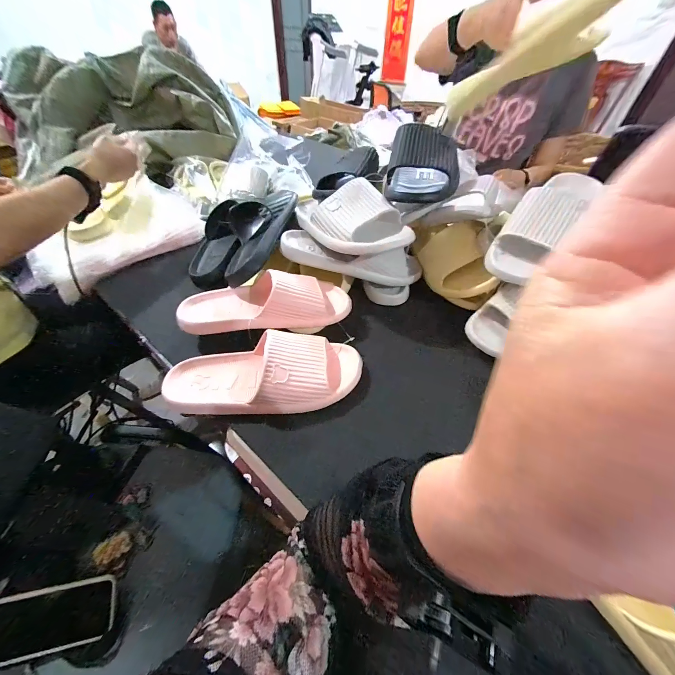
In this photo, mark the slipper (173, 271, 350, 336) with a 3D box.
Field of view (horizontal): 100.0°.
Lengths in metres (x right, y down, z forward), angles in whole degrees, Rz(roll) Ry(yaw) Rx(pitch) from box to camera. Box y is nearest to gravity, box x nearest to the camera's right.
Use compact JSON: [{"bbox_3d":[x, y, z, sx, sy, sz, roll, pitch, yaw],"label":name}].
[{"bbox_3d":[-0.112,-0.063,0.437,0.244,0.077,0.103,-8,49,-8],"label":"slipper"}]

